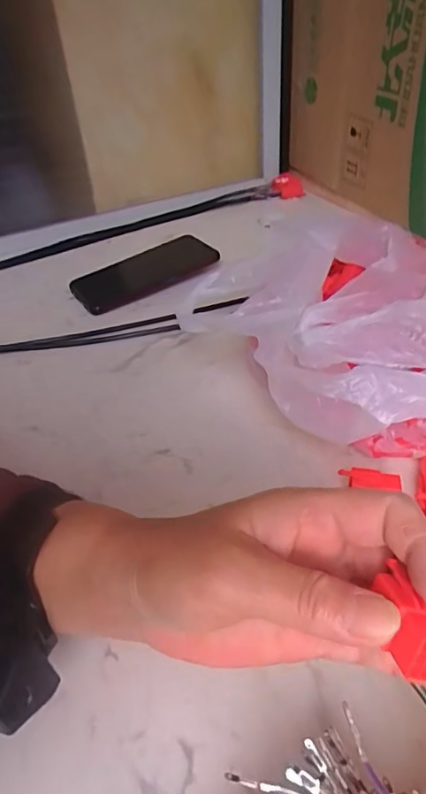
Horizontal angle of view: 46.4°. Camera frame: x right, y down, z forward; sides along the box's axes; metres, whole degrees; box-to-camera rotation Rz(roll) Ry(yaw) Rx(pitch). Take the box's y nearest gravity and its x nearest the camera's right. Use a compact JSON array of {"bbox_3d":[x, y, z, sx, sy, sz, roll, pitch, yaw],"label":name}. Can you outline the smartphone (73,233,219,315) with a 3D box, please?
[{"bbox_3d":[-0.076,-0.141,0.567,0.160,0.009,0.082,-29,53,-16],"label":"smartphone"}]

